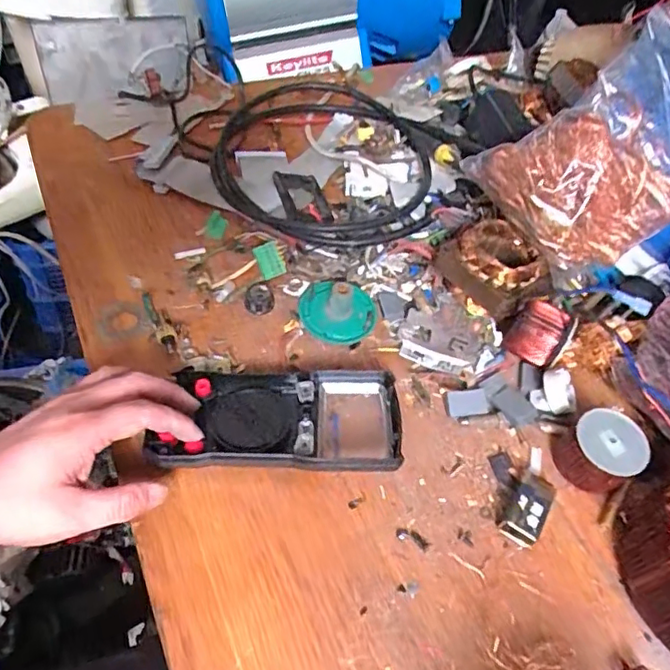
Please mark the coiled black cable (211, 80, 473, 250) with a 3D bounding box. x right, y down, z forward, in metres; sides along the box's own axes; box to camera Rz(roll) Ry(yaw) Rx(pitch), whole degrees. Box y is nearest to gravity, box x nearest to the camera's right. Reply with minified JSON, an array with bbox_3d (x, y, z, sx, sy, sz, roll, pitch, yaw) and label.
[{"bbox_3d":[0.006,-0.193,0.615,0.273,0.026,0.261,2,53,-3],"label":"coiled black cable"}]

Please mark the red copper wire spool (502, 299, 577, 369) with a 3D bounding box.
[{"bbox_3d":[0.176,-0.004,0.484,0.046,0.042,0.042,31,55,17],"label":"red copper wire spool"}]

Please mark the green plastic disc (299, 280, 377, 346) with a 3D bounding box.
[{"bbox_3d":[0.003,-0.029,0.493,0.066,0.032,0.065,5,51,-6],"label":"green plastic disc"}]

